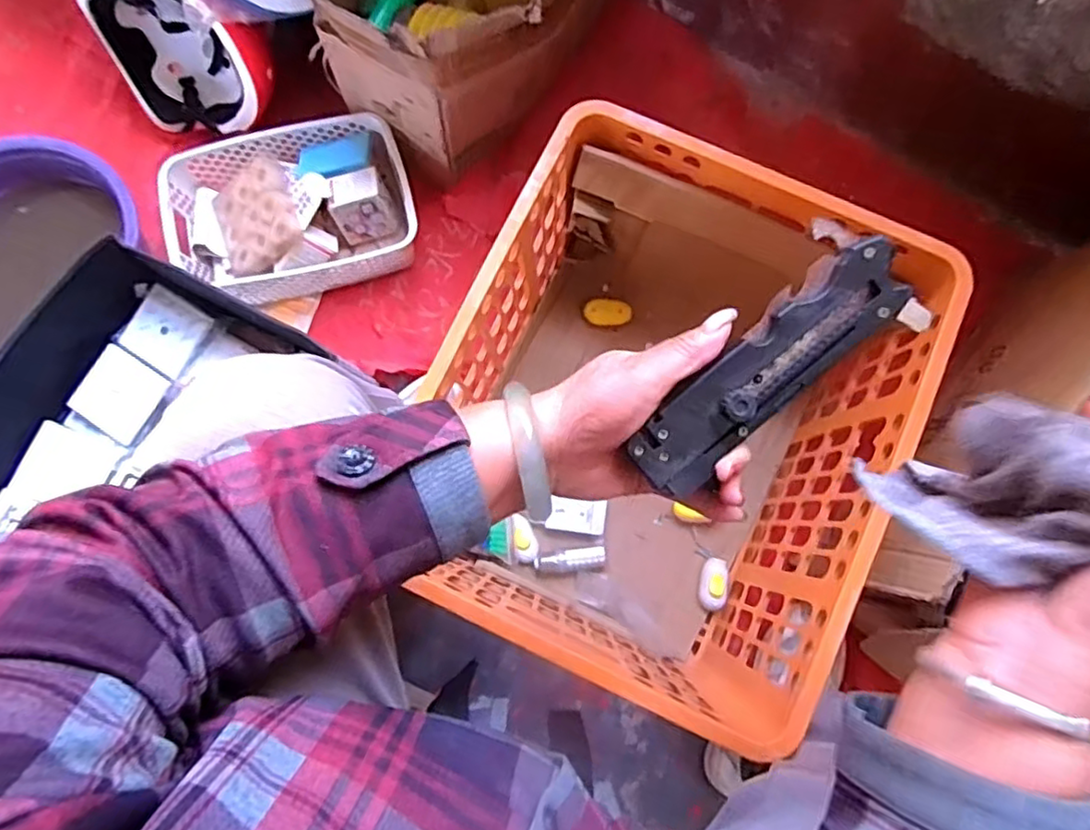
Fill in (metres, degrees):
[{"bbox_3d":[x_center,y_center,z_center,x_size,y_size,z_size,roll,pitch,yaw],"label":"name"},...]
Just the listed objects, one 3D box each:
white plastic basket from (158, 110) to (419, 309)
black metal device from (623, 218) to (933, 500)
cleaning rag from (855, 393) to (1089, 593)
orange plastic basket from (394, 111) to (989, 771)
[{"bbox_3d":[-0.322,-0.263,0.829,0.299,0.091,0.208,-13,80,-2],"label":"white plastic basket"},{"bbox_3d":[0.115,-0.024,0.329,0.159,0.020,0.062,-42,82,2],"label":"black metal device"},{"bbox_3d":[0.198,0.037,0.286,0.065,0.098,0.067,33,82,6],"label":"cleaning rag"},{"bbox_3d":[0.112,0.013,0.702,0.399,0.328,0.476,25,81,4],"label":"orange plastic basket"}]

